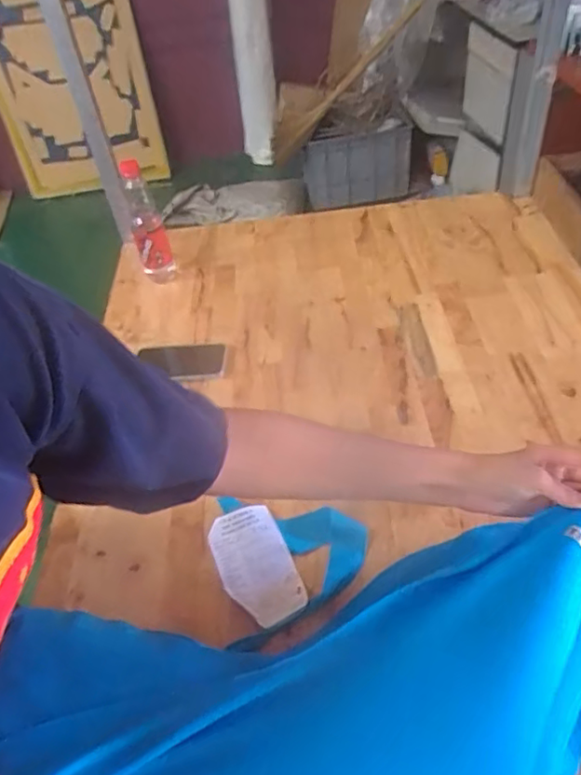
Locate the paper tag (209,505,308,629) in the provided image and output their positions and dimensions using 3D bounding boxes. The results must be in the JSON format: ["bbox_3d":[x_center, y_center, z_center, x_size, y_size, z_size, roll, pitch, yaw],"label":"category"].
[{"bbox_3d":[-0.039,0.192,0.650,0.079,0.021,0.132,-19,46,-11],"label":"paper tag"}]

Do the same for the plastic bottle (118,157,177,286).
[{"bbox_3d":[-0.243,-0.275,0.994,0.056,0.222,0.057,-18,46,-10],"label":"plastic bottle"}]

